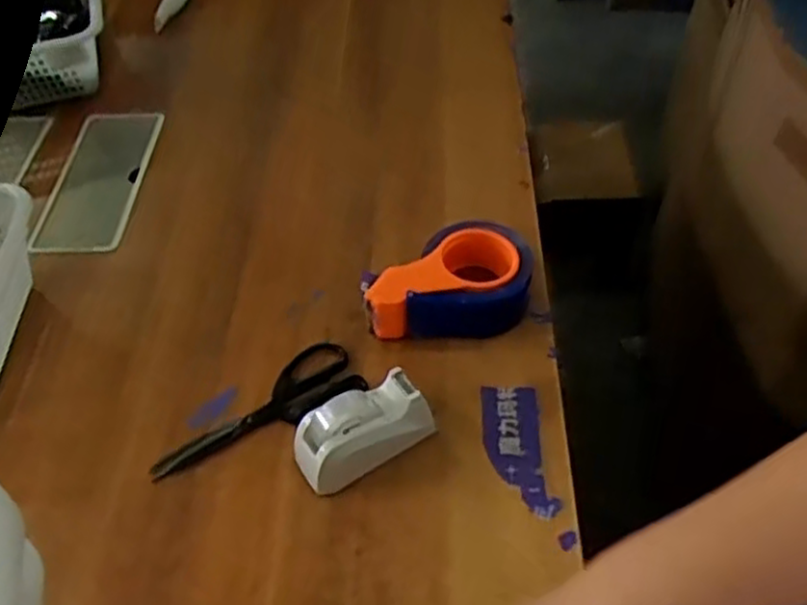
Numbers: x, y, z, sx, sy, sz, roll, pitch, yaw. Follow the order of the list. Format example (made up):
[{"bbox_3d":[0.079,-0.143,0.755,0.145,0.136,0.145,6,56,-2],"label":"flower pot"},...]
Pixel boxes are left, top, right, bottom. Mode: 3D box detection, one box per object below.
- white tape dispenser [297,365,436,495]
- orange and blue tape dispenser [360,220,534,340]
[{"bbox_3d":[-0.035,0.106,0.627,0.112,0.062,0.050,-26,53,-17],"label":"white tape dispenser"},{"bbox_3d":[0.045,-0.027,0.739,0.160,0.069,0.120,0,50,4],"label":"orange and blue tape dispenser"}]

